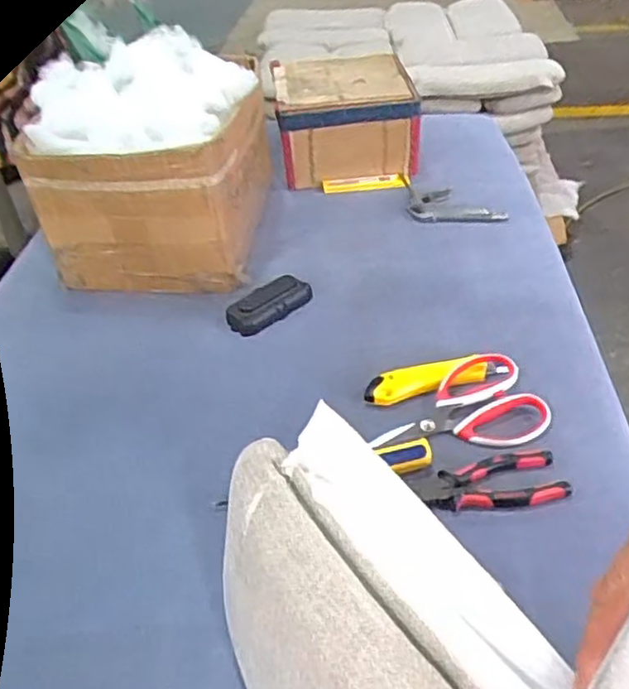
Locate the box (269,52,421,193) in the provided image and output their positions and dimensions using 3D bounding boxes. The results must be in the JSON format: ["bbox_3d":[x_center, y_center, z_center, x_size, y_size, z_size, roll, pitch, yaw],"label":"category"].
[{"bbox_3d":[0.050,-0.365,1.080,0.221,0.127,0.216,-1,41,2],"label":"box"}]

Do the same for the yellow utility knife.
[{"bbox_3d":[0.125,0.033,0.696,0.151,0.020,0.031,-12,41,-12],"label":"yellow utility knife"}]

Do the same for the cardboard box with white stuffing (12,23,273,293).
[{"bbox_3d":[-0.204,-0.238,0.872,0.255,0.227,0.269,6,41,10],"label":"cardboard box with white stuffing"}]

